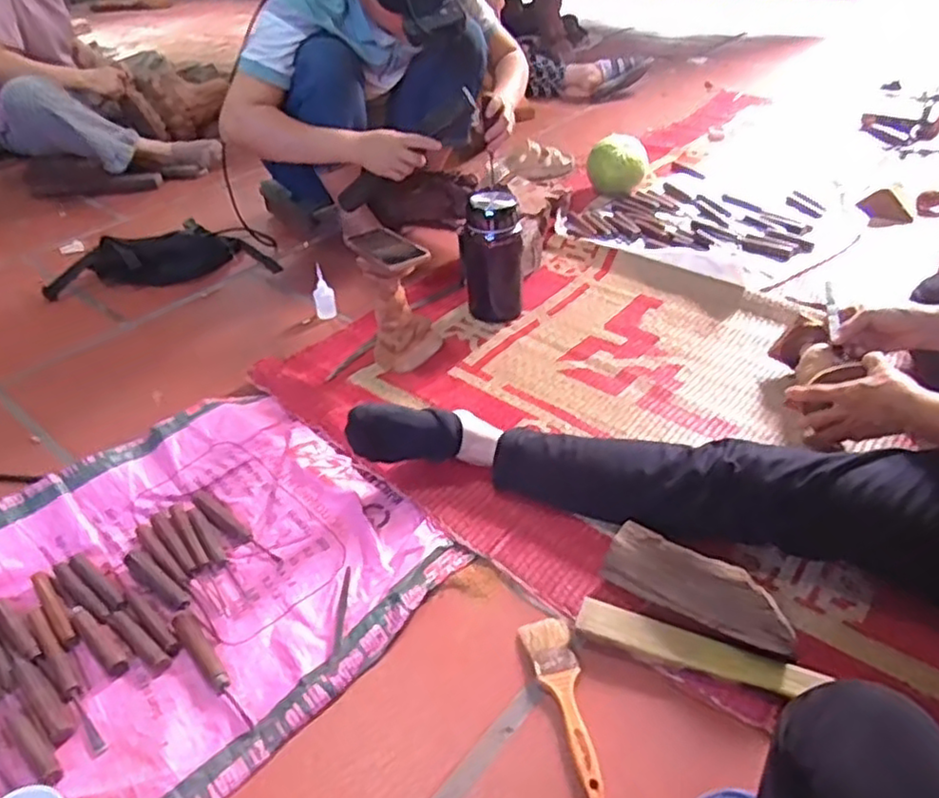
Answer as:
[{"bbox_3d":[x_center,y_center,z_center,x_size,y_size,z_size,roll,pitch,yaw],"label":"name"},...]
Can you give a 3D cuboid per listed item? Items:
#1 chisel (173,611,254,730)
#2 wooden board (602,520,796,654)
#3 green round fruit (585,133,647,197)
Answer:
[{"bbox_3d":[-0.268,0.277,0.707,0.022,0.018,0.163,-29,44,-28],"label":"chisel"},{"bbox_3d":[0.231,0.191,0.704,0.193,0.067,0.017,18,2,39],"label":"wooden board"},{"bbox_3d":[0.339,-0.540,1.578,0.131,0.115,0.112,6,40,13],"label":"green round fruit"}]

